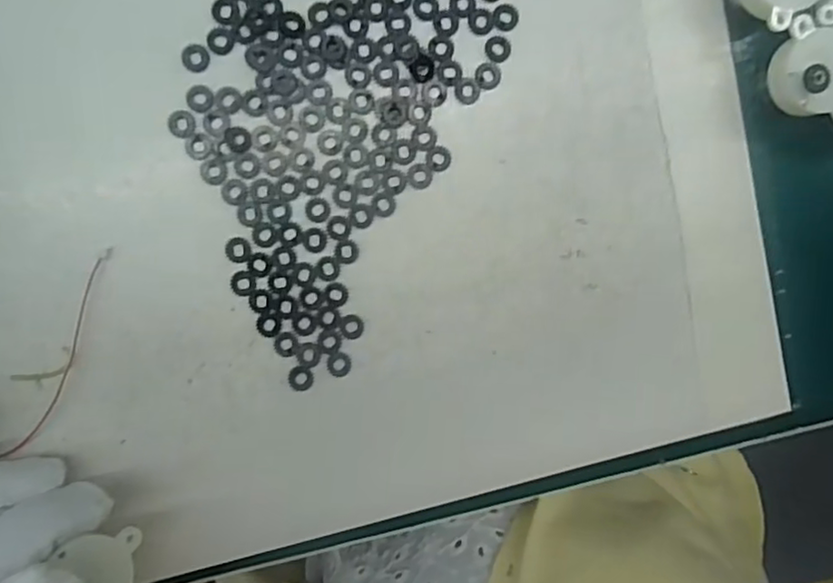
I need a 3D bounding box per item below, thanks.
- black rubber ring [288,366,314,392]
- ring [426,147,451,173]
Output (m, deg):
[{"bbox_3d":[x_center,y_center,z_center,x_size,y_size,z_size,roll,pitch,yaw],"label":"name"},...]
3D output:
[{"bbox_3d":[-0.048,0.037,0.264,0.010,0.004,0.010,-1,97,-5],"label":"black rubber ring"},{"bbox_3d":[0.009,-0.054,0.260,0.010,0.004,0.010,-1,97,-5],"label":"ring"}]

